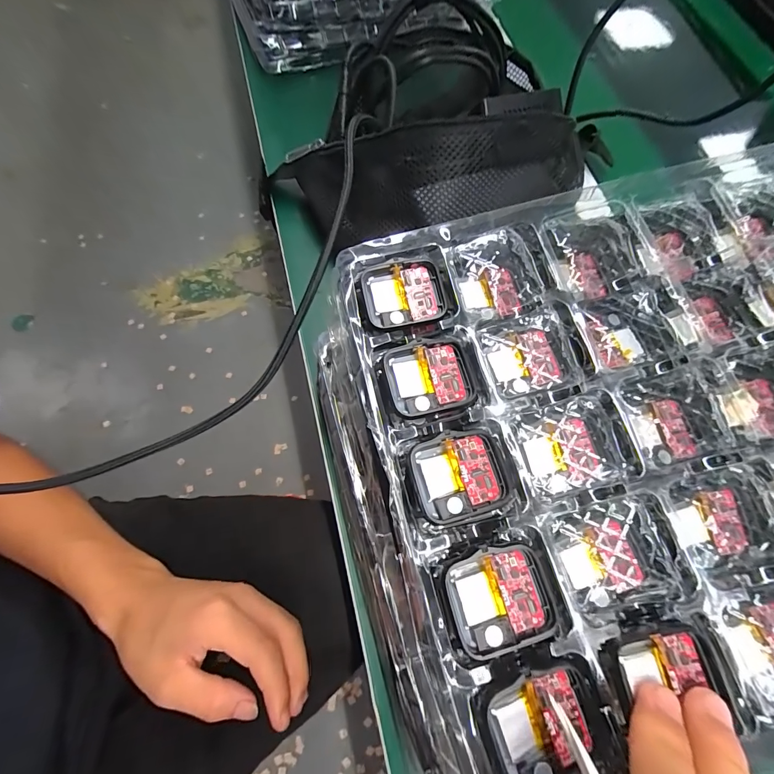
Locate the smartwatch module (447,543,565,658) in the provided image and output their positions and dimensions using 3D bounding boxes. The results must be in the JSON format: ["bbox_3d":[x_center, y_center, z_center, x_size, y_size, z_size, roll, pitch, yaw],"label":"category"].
[{"bbox_3d":[0.049,0.089,0.158,0.043,0.007,0.037,-12,70,-7],"label":"smartwatch module"}]

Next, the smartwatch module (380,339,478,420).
[{"bbox_3d":[0.022,-0.005,0.187,0.044,0.006,0.038,-15,71,-8],"label":"smartwatch module"}]

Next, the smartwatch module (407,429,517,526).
[{"bbox_3d":[0.036,0.041,0.174,0.047,0.010,0.038,-13,71,-8],"label":"smartwatch module"}]

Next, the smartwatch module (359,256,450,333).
[{"bbox_3d":[0.010,-0.049,0.201,0.045,0.011,0.037,-12,70,-7],"label":"smartwatch module"}]

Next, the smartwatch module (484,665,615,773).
[{"bbox_3d":[0.061,0.131,0.142,0.042,0.008,0.039,-11,70,-7],"label":"smartwatch module"}]

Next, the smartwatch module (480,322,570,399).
[{"bbox_3d":[0.074,-0.015,0.198,0.041,0.012,0.038,-12,70,-7],"label":"smartwatch module"}]

